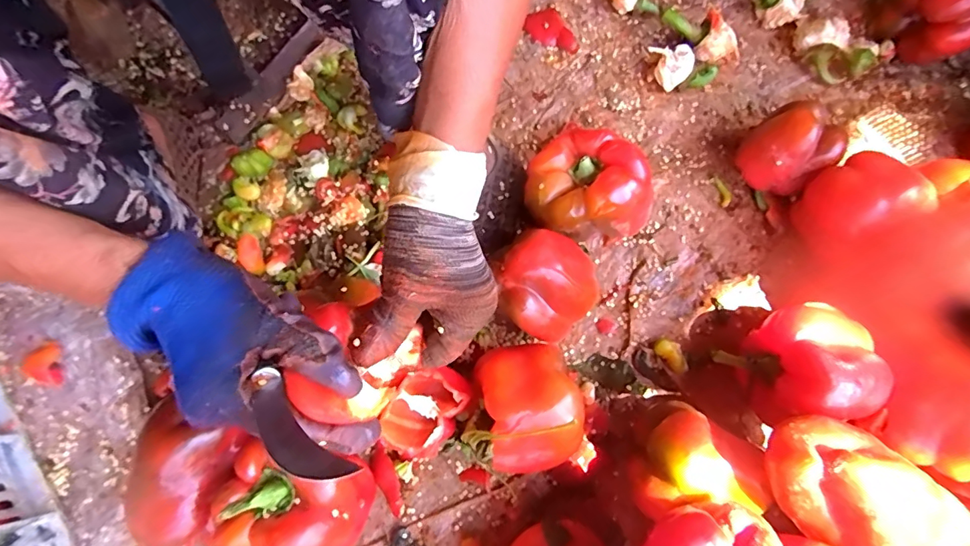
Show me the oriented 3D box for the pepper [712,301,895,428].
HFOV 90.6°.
[{"bbox_3d":[0.259,0.076,0.402,0.102,0.095,0.089,-13,75,-2],"label":"pepper"}]

